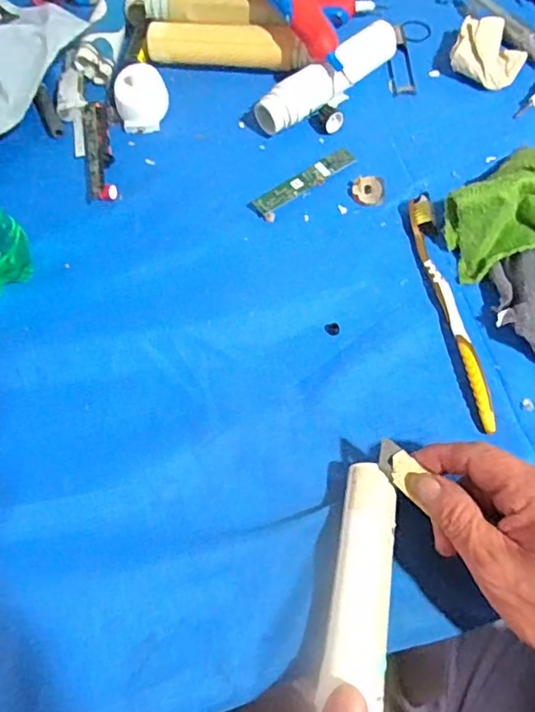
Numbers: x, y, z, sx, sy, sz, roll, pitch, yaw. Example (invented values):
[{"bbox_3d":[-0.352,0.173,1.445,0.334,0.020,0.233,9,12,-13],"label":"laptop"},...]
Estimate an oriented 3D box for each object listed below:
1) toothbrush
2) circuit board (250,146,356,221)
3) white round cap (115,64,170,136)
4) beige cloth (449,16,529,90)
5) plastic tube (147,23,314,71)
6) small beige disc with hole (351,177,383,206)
[{"bbox_3d":[0.130,-0.036,0.394,0.016,0.013,0.183,-10,66,-1],"label":"toothbrush"},{"bbox_3d":[0.031,-0.143,0.454,0.093,0.008,0.020,-38,70,-13],"label":"circuit board"},{"bbox_3d":[-0.112,-0.229,0.493,0.043,0.025,0.054,-10,66,-1],"label":"white round cap"},{"bbox_3d":[0.199,-0.272,0.498,0.063,0.024,0.068,26,70,13],"label":"beige cloth"},{"bbox_3d":[-0.036,-0.282,0.507,0.147,0.033,0.029,7,67,6],"label":"plastic tube"},{"bbox_3d":[0.080,-0.133,0.446,0.023,0.006,0.023,-1,66,2],"label":"small beige disc with hole"}]

